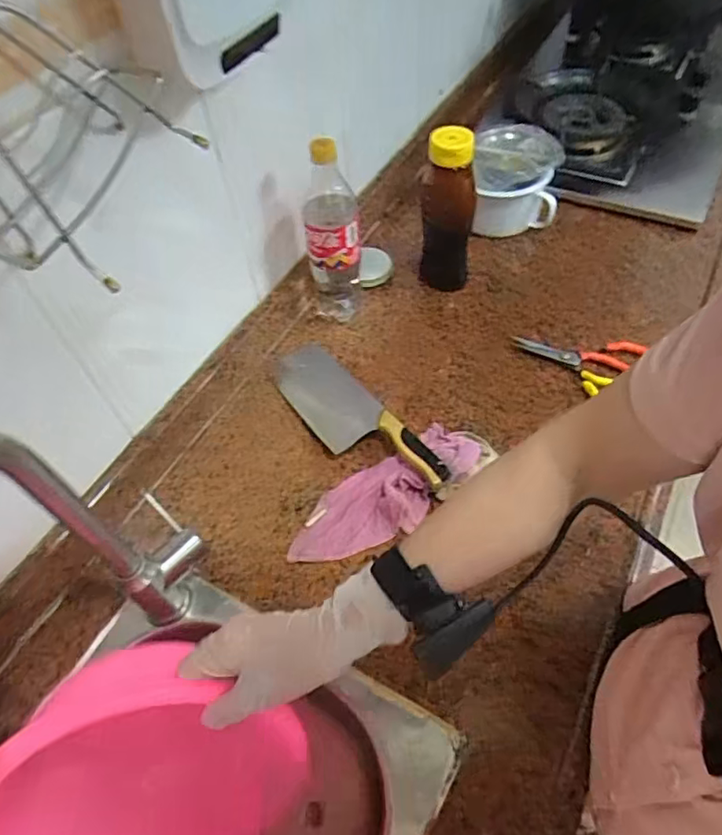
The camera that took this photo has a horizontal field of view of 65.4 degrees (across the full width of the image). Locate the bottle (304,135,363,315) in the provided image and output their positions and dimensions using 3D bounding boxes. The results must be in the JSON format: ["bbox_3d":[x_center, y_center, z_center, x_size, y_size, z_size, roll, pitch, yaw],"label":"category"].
[{"bbox_3d":[-0.037,-0.234,0.726,0.064,0.248,0.073,-8,56,-2],"label":"bottle"}]

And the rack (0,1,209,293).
[{"bbox_3d":[-0.212,-0.203,0.398,0.090,0.159,0.170,18,57,17],"label":"rack"}]

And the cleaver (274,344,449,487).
[{"bbox_3d":[-0.015,-0.009,0.692,0.088,0.046,0.294,-32,60,-17],"label":"cleaver"}]

